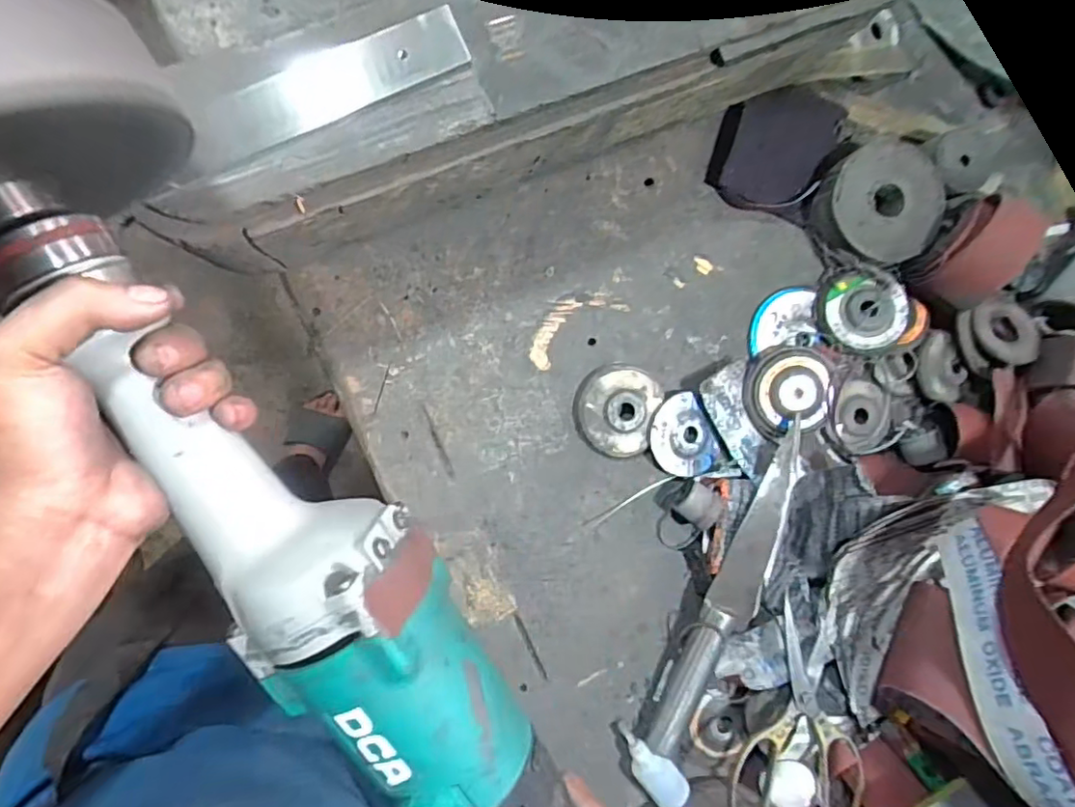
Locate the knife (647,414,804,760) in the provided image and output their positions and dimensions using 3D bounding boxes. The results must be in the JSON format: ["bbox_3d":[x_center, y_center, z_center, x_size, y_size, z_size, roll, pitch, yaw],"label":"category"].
[{"bbox_3d":[0.179,0.171,0.558,0.050,0.031,0.311,23,90,-10],"label":"knife"}]

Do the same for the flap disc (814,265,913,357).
[{"bbox_3d":[0.300,-0.084,0.560,0.081,0.016,0.077,0,92,12],"label":"flap disc"}]

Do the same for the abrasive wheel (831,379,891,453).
[{"bbox_3d":[0.307,0.011,0.573,0.061,0.016,0.071,-31,98,-6],"label":"abrasive wheel"}]

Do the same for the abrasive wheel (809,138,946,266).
[{"bbox_3d":[0.310,-0.181,0.550,0.108,0.042,0.105,-1,94,-9],"label":"abrasive wheel"}]

